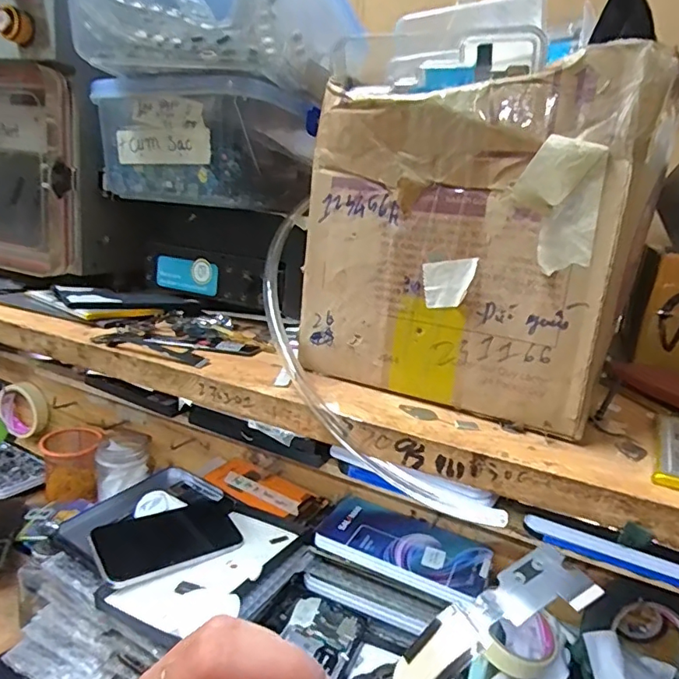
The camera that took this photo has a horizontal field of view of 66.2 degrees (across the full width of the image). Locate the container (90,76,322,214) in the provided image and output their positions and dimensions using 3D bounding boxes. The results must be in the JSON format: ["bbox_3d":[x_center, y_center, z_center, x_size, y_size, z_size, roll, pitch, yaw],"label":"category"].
[{"bbox_3d":[-0.106,-0.147,0.404,0.146,0.079,0.110,18,19,37],"label":"container"}]

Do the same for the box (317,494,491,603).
[{"bbox_3d":[0.072,0.232,0.583,0.184,0.015,0.103,13,17,24],"label":"box"}]

